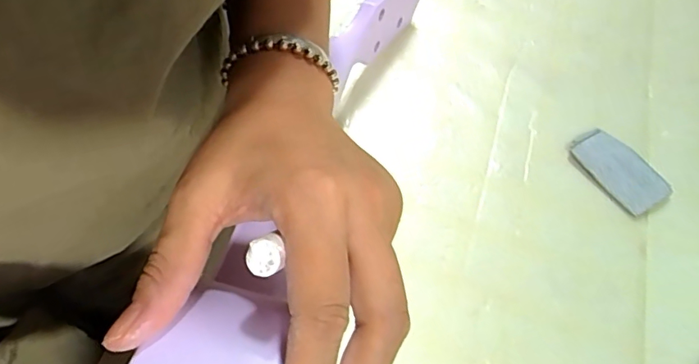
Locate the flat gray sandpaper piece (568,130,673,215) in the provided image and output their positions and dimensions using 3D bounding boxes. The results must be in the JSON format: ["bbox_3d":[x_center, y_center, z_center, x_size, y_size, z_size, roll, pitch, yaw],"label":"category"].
[{"bbox_3d":[0.206,-0.009,0.377,0.035,0.017,0.071,-32,66,-17],"label":"flat gray sandpaper piece"}]

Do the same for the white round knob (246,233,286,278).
[{"bbox_3d":[-0.027,0.024,0.155,0.011,0.010,0.010,-6,61,-4],"label":"white round knob"}]

